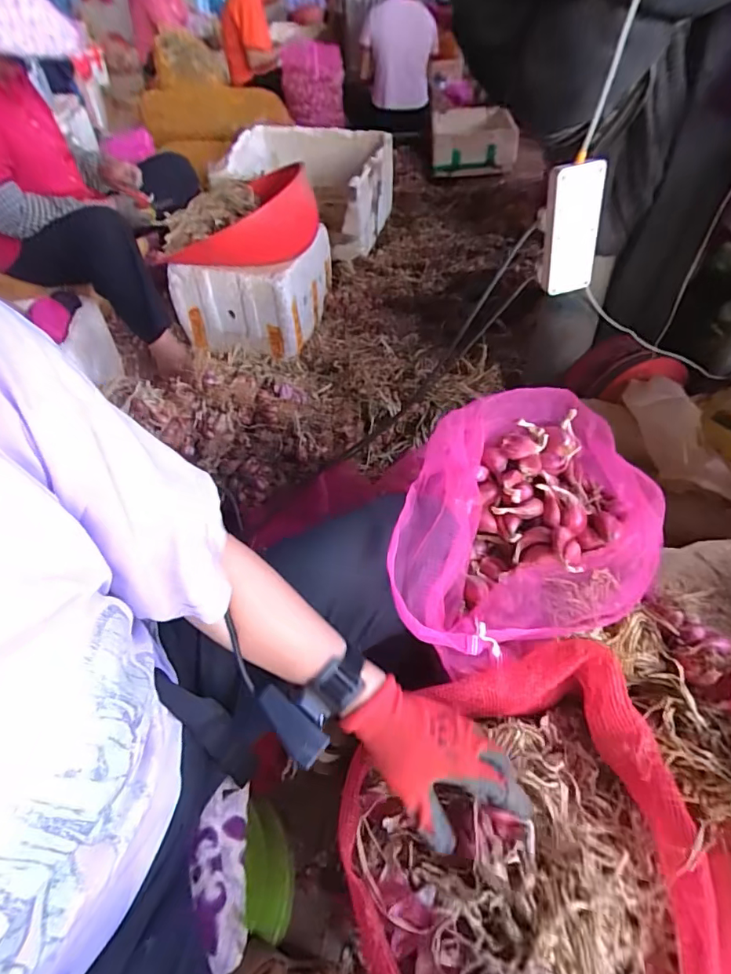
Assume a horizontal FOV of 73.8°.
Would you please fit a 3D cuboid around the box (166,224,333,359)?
[{"bbox_3d":[-0.363,-0.700,1.663,0.400,0.293,0.445,9,50,11],"label":"box"}]

